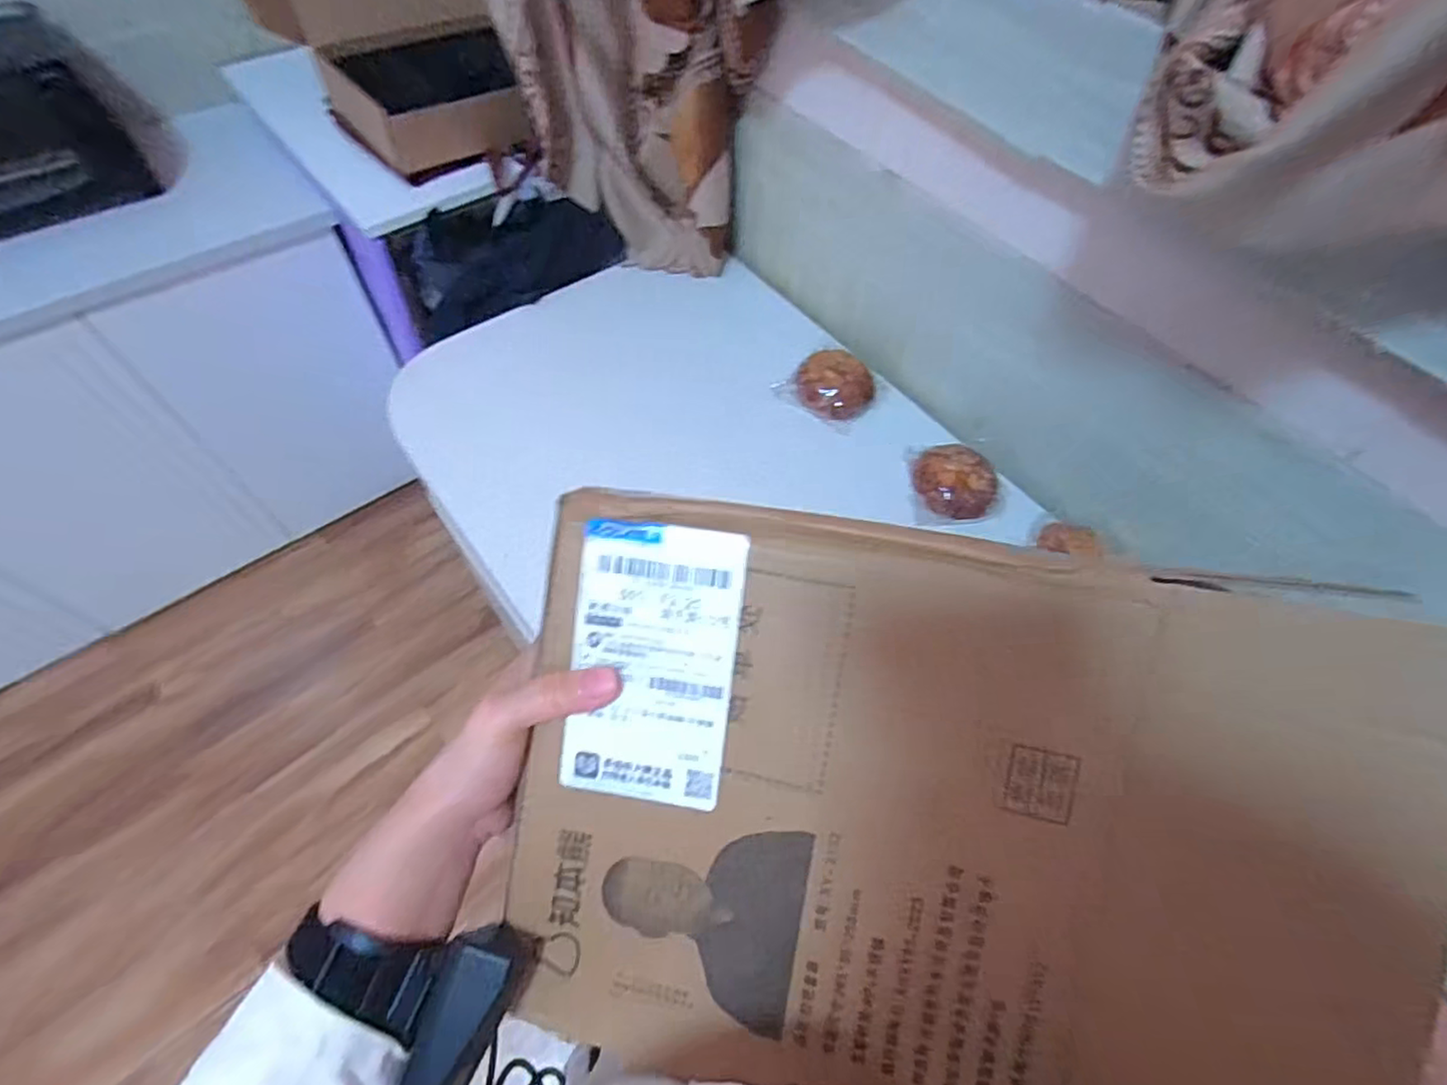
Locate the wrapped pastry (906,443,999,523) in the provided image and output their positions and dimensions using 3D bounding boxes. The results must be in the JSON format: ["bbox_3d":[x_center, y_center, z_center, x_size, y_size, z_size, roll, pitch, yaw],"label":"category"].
[{"bbox_3d":[0.289,-0.080,0.808,0.108,0.045,0.109,2,58,-3],"label":"wrapped pastry"}]

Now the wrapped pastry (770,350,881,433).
[{"bbox_3d":[0.148,-0.217,0.902,0.133,0.063,0.111,26,60,11],"label":"wrapped pastry"}]

